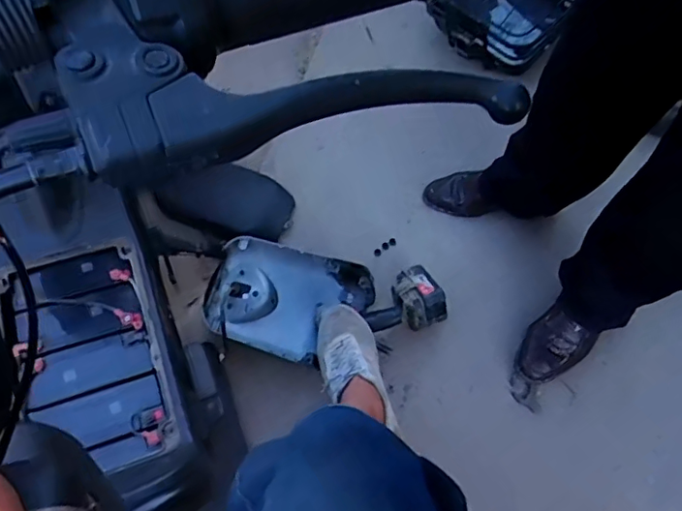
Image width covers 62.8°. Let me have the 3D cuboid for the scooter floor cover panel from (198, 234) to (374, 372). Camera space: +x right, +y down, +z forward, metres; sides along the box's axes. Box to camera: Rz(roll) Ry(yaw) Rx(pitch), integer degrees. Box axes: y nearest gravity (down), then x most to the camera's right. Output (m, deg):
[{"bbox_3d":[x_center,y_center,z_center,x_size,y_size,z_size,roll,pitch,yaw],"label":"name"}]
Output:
[{"bbox_3d":[-0.102,0.087,1.050,0.297,0.088,0.203,15,67,8],"label":"scooter floor cover panel"}]

